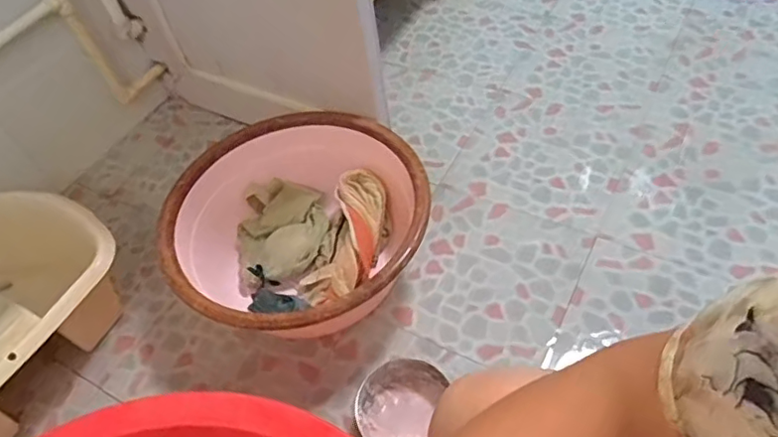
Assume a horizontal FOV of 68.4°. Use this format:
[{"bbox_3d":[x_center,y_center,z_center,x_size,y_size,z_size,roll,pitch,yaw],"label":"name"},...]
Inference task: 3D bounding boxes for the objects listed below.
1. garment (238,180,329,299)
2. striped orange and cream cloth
[{"bbox_3d":[-0.186,0.019,0.984,0.159,0.051,0.182,-14,50,-5],"label":"garment"},{"bbox_3d":[-0.064,0.030,0.942,0.105,0.088,0.232,10,65,14],"label":"striped orange and cream cloth"}]

